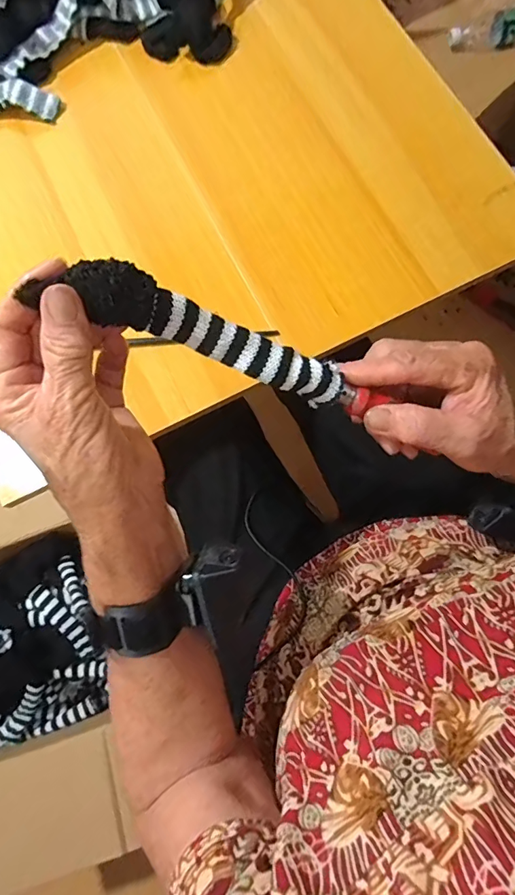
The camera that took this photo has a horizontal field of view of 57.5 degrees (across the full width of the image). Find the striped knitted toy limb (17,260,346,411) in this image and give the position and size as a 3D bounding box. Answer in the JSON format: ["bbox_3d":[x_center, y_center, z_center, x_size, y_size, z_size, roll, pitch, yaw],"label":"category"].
[{"bbox_3d":[-0.029,-0.059,0.250,0.169,0.028,0.028,18,75,-25],"label":"striped knitted toy limb"}]

